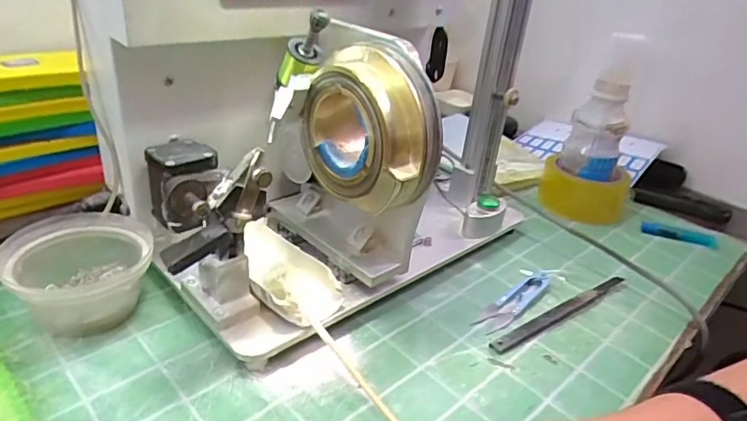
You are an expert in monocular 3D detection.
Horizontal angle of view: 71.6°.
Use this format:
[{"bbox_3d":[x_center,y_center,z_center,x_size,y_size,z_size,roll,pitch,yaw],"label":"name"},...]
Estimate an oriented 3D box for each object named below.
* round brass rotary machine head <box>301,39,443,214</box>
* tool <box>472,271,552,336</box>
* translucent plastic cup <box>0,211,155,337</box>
[{"bbox_3d":[-0.004,-0.062,0.367,0.041,0.102,0.101,-22,39,-40],"label":"round brass rotary machine head"},{"bbox_3d":[0.128,0.078,0.460,0.023,0.008,0.110,28,35,34],"label":"tool"},{"bbox_3d":[-0.219,0.046,0.392,0.092,0.055,0.105,-12,33,-29],"label":"translucent plastic cup"}]

